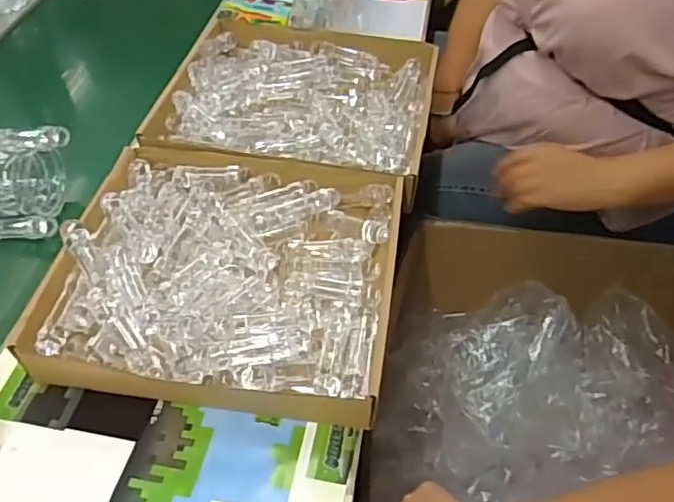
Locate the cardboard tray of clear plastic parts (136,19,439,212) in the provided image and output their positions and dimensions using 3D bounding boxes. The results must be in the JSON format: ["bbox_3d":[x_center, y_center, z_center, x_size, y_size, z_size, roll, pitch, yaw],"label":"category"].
[{"bbox_3d":[-0.040,-0.199,0.773,0.315,0.043,0.302,9,49,8],"label":"cardboard tray of clear plastic parts"}]

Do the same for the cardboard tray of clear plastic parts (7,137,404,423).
[{"bbox_3d":[-0.099,0.015,0.587,0.303,0.059,0.287,8,48,6],"label":"cardboard tray of clear plastic parts"}]

